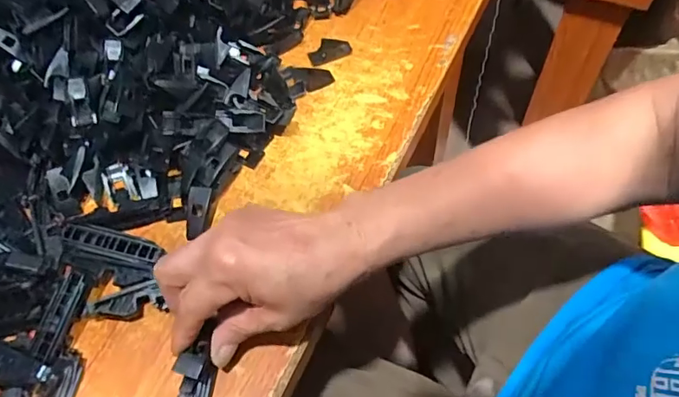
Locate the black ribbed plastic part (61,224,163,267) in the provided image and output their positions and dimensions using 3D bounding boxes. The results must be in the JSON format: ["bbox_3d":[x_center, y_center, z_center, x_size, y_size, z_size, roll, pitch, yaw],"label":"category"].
[{"bbox_3d":[-0.168,0.033,0.360,0.073,0.006,0.020,11,59,10],"label":"black ribbed plastic part"}]

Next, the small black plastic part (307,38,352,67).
[{"bbox_3d":[-0.010,-0.143,0.470,0.041,0.006,0.022,-18,91,-4],"label":"small black plastic part"}]

